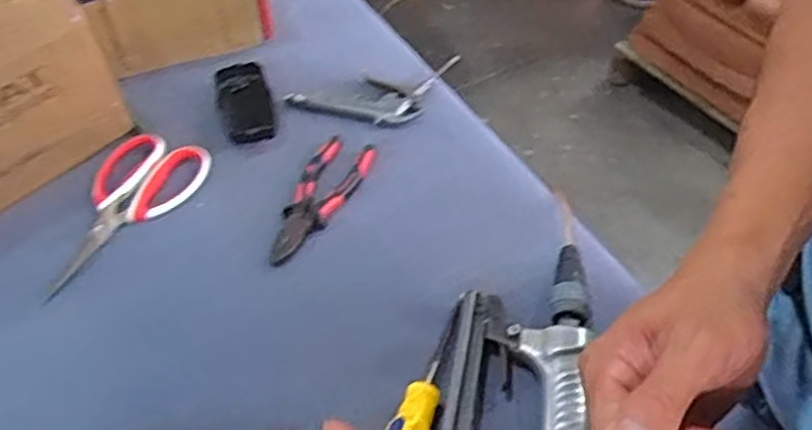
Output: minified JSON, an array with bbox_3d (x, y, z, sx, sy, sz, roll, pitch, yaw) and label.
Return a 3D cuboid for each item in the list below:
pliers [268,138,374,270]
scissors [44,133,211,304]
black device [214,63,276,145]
[{"bbox_3d":[-0.078,-0.015,0.622,0.056,0.012,0.153,14,51,15],"label":"pliers"},{"bbox_3d":[-0.265,-0.010,0.622,0.102,0.011,0.184,21,53,21],"label":"scissors"},{"bbox_3d":[-0.166,-0.116,0.708,0.051,0.022,0.113,-15,49,-9],"label":"black device"}]

